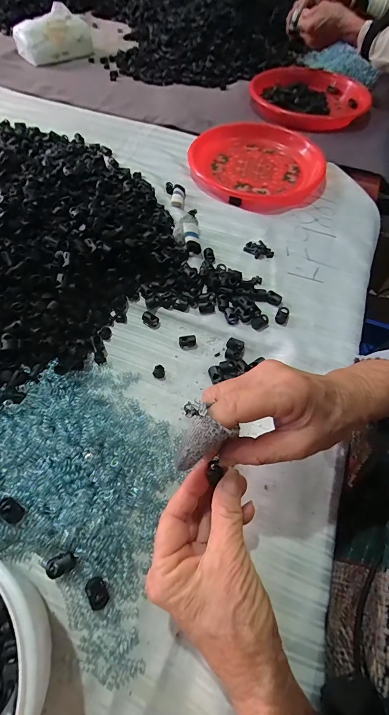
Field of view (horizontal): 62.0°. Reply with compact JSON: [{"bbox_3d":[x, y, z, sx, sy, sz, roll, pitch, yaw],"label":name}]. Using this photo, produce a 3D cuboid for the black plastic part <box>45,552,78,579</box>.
[{"bbox_3d":[-0.104,0.164,0.257,0.022,0.015,0.014,-23,63,-15],"label":"black plastic part"}]

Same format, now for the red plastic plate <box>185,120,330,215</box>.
[{"bbox_3d":[0.112,-0.331,0.553,0.207,0.033,0.207,1,59,-2],"label":"red plastic plate"}]

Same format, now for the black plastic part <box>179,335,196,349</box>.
[{"bbox_3d":[-0.008,-0.018,0.378,0.019,0.008,0.013,-7,60,-7],"label":"black plastic part"}]

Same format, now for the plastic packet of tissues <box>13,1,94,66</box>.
[{"bbox_3d":[-0.330,-0.757,0.763,0.173,0.071,0.043,-21,63,-14],"label":"plastic packet of tissues"}]

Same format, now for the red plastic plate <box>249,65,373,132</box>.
[{"bbox_3d":[0.213,-0.501,0.619,0.199,0.046,0.199,1,58,-2],"label":"red plastic plate"}]

